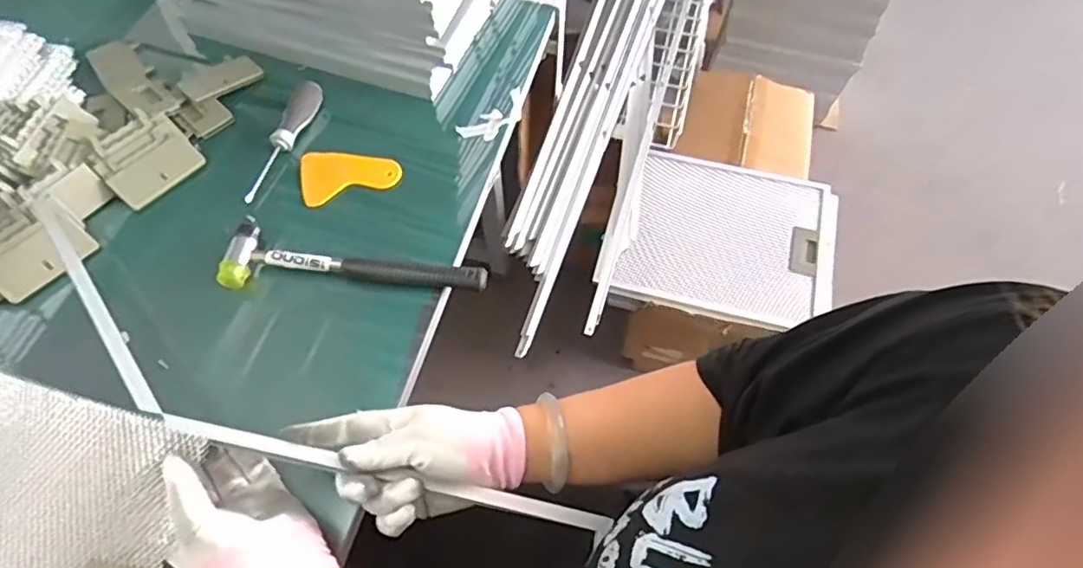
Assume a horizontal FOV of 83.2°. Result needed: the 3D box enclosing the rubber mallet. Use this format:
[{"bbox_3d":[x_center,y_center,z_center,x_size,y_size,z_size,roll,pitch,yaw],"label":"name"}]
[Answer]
[{"bbox_3d":[-0.174,-0.022,0.573,0.244,0.022,0.058,2,60,1],"label":"rubber mallet"}]

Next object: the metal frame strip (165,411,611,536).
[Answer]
[{"bbox_3d":[-0.106,0.139,0.446,0.324,0.007,0.016,16,60,-7],"label":"metal frame strip"}]

